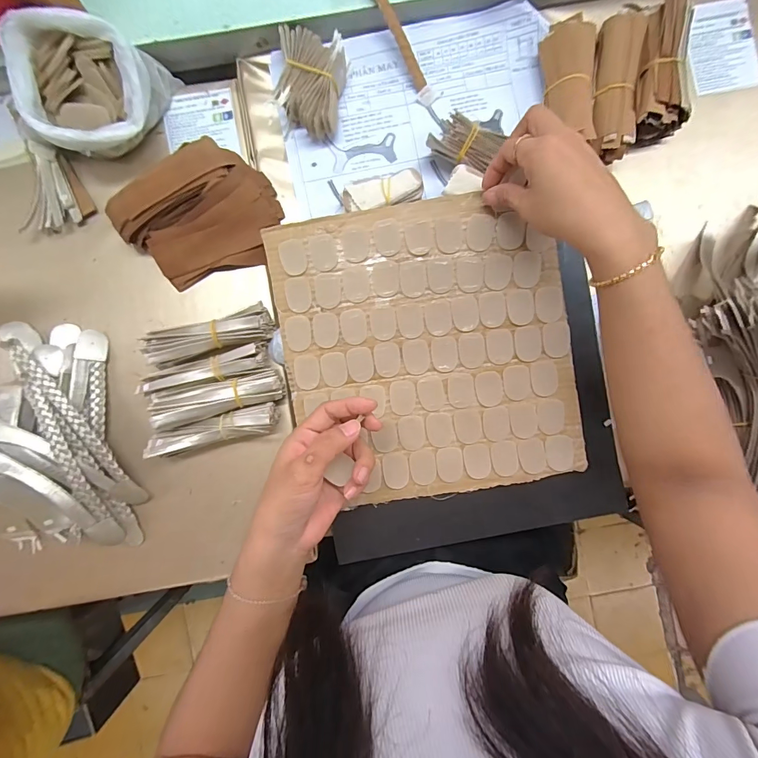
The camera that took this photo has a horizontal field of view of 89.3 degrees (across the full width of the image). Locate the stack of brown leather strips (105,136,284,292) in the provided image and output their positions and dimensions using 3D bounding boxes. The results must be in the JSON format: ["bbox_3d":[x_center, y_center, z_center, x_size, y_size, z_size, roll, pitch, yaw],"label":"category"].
[{"bbox_3d":[-0.179,-0.165,0.392,0.148,0.037,0.124,-39,90,-1],"label":"stack of brown leather strips"}]

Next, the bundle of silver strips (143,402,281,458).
[{"bbox_3d":[-0.167,0.053,0.390,0.125,0.028,0.029,-14,90,-1],"label":"bundle of silver strips"}]

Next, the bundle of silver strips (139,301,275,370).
[{"bbox_3d":[-0.172,-0.044,0.393,0.124,0.027,0.036,-16,90,-1],"label":"bundle of silver strips"}]

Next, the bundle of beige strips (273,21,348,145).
[{"bbox_3d":[-0.069,-0.300,0.394,0.063,0.037,0.095,7,89,-1],"label":"bundle of beige strips"}]

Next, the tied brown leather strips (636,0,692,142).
[{"bbox_3d":[0.284,-0.318,0.395,0.057,0.044,0.137,1,90,-1],"label":"tied brown leather strips"}]

